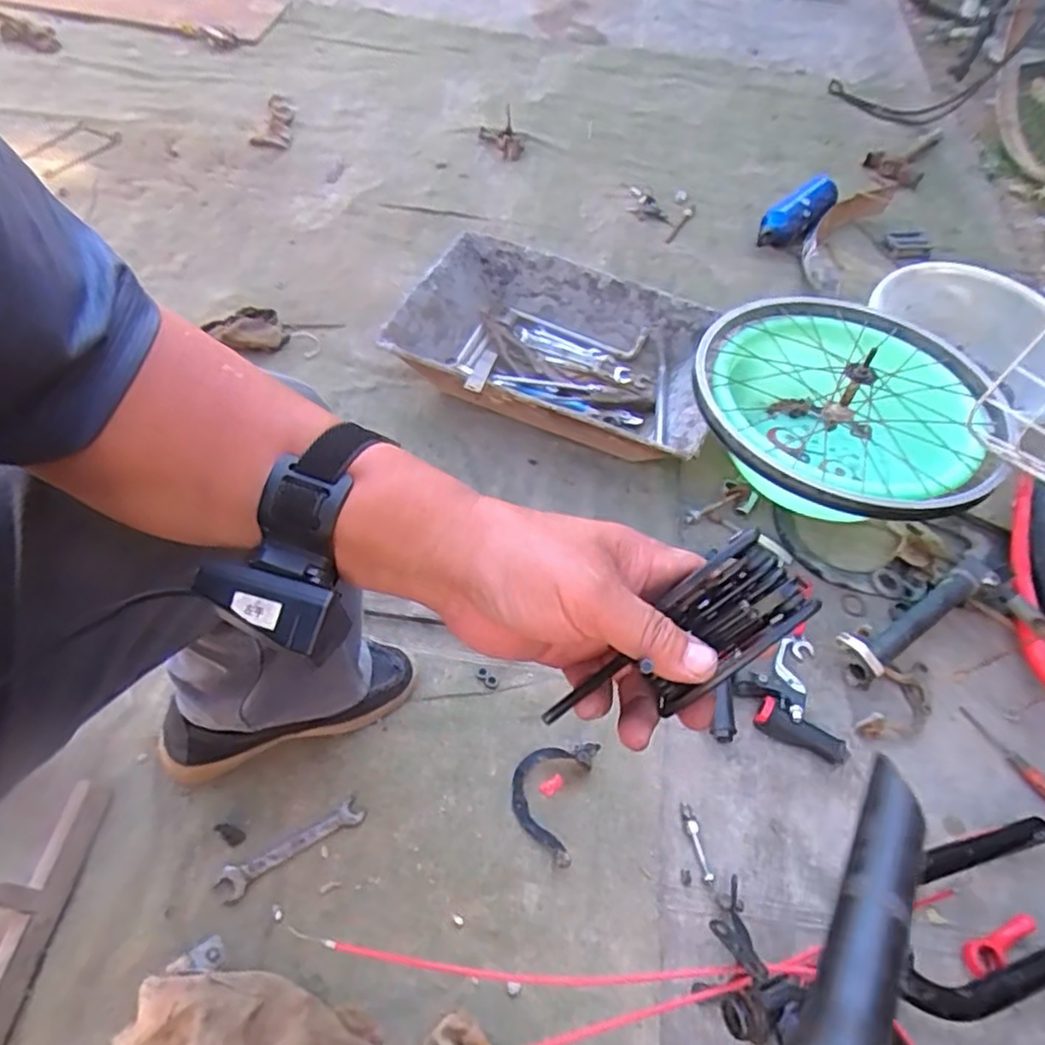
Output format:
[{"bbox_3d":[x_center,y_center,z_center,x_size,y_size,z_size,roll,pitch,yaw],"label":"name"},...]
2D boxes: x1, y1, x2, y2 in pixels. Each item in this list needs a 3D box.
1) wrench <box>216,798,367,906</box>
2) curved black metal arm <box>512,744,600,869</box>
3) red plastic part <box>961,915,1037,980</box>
[{"bbox_3d":[-0.233,0.332,0.695,0.143,0.009,0.032,-26,60,-21],"label":"wrench"},{"bbox_3d":[0.027,0.294,0.735,0.079,0.022,0.123,15,55,7],"label":"curved black metal arm"},{"bbox_3d":[0.476,0.422,0.682,0.093,0.015,0.027,-18,57,-16],"label":"red plastic part"}]

